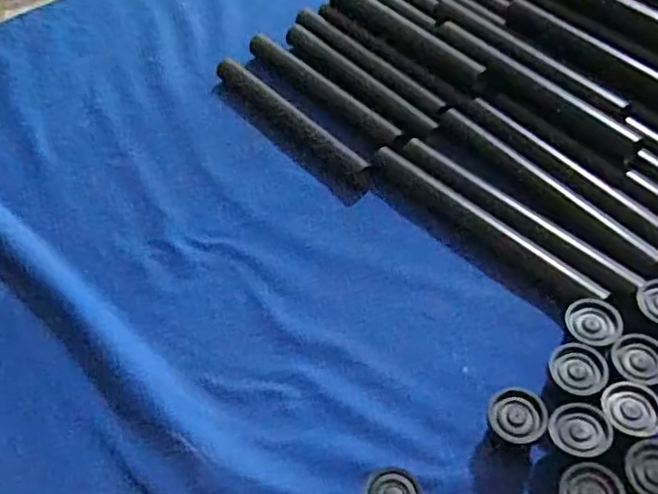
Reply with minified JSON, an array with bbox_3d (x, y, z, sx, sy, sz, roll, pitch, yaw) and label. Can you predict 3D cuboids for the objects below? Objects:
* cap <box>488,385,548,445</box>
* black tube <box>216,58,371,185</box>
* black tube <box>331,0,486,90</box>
[{"bbox_3d":[0.119,0.113,0.402,0.035,0.032,0.034,-2,52,3],"label":"cap"},{"bbox_3d":[-0.044,-0.125,0.599,0.028,0.025,0.219,-34,57,-21],"label":"black tube"},{"bbox_3d":[0.072,-0.215,0.618,0.028,0.020,0.202,-33,57,-18],"label":"black tube"}]

